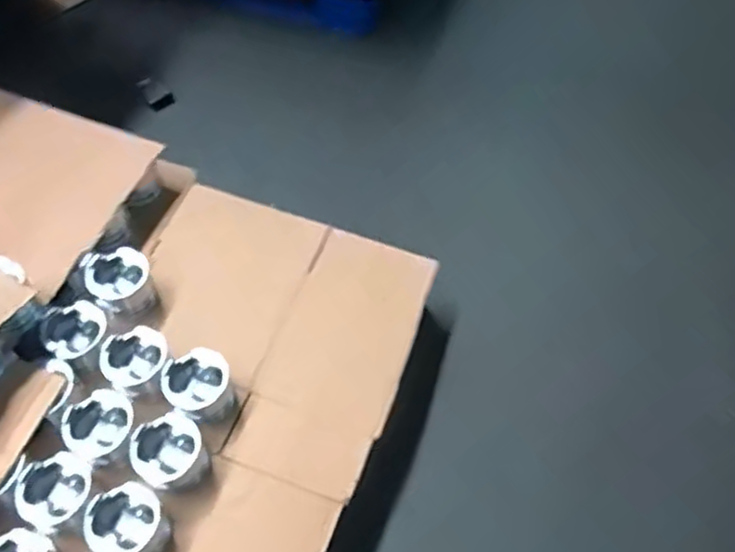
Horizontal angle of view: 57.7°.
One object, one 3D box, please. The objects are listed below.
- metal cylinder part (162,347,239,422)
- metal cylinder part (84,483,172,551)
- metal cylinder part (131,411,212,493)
[{"bbox_3d":[-0.301,0.203,1.205,0.112,0.085,0.115,1,59,-1],"label":"metal cylinder part"},{"bbox_3d":[-0.386,0.405,1.080,0.114,0.096,0.112,1,59,-1],"label":"metal cylinder part"},{"bbox_3d":[-0.335,0.305,1.144,0.113,0.080,0.117,1,59,-1],"label":"metal cylinder part"}]

